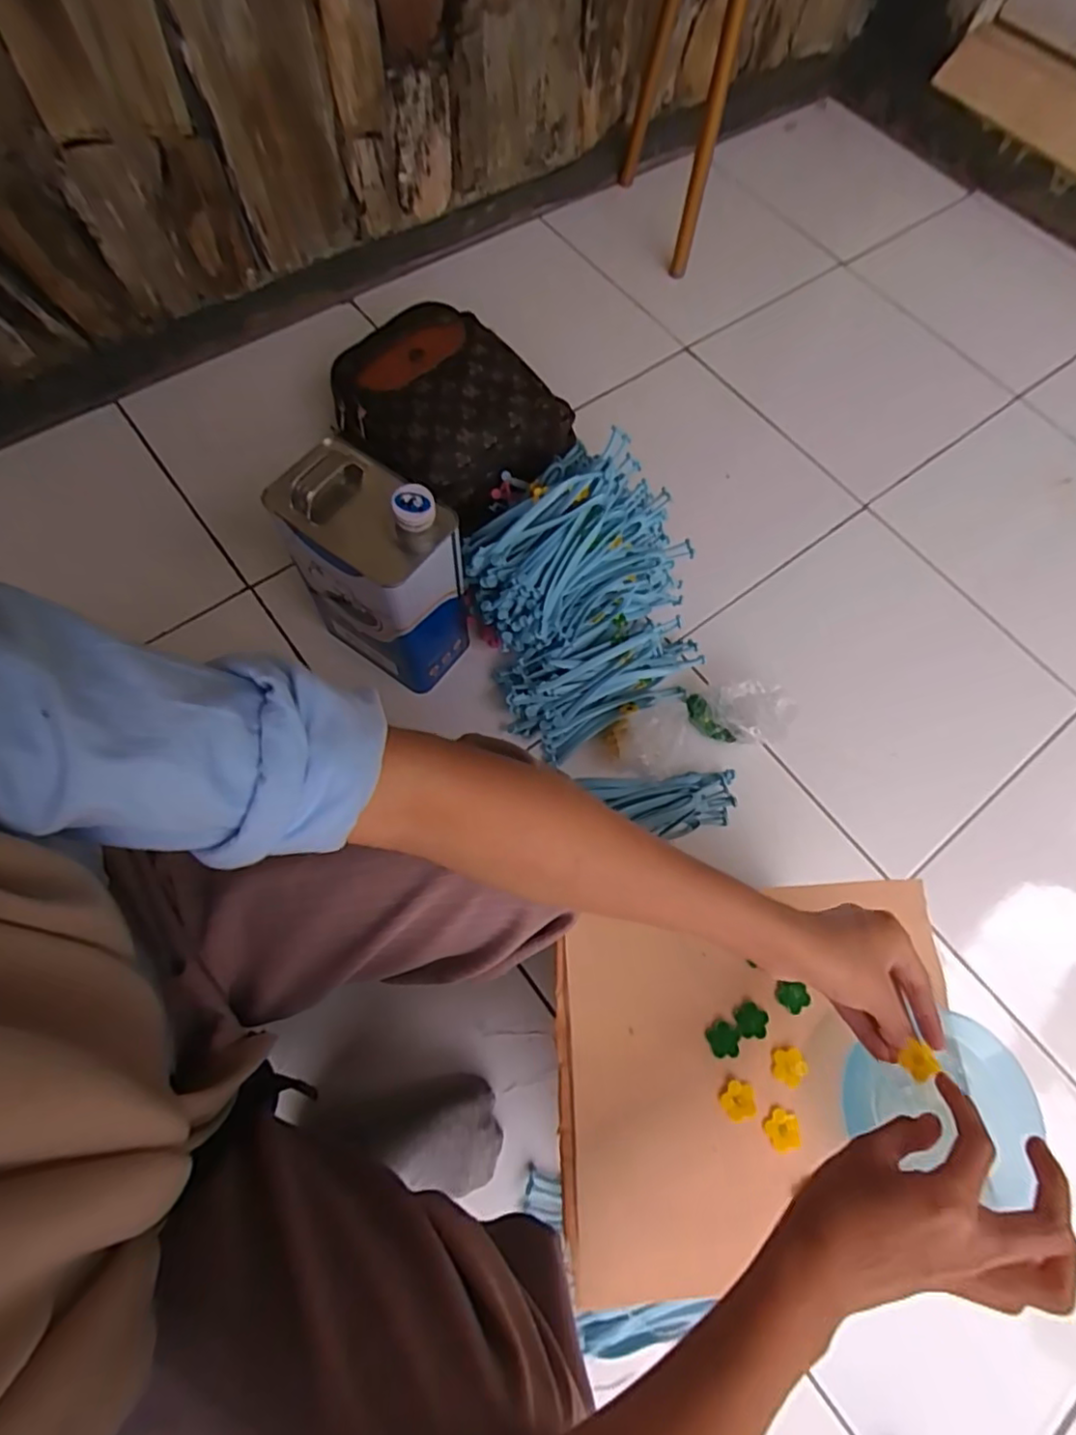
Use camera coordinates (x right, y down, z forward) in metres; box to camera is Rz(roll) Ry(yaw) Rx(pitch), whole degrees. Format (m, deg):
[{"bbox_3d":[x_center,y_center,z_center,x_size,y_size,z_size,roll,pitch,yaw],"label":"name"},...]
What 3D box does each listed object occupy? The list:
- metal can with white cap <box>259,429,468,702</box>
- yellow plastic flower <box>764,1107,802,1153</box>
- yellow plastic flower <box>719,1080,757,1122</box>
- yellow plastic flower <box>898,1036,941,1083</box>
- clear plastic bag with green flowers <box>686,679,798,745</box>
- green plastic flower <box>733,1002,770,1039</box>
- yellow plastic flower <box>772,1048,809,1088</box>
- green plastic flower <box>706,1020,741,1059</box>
[{"bbox_3d":[-0.172,-0.159,0.668,0.164,0.242,0.109,33,70,9],"label":"metal can with white cap"},{"bbox_3d":[0.164,0.276,0.414,0.023,0.004,0.023,1,68,-3],"label":"yellow plastic flower"},{"bbox_3d":[0.137,0.260,0.418,0.024,0.004,0.023,1,68,-3],"label":"yellow plastic flower"},{"bbox_3d":[0.222,0.201,0.362,0.018,0.004,0.019,-47,66,1],"label":"yellow plastic flower"},{"bbox_3d":[0.252,-0.002,0.759,0.120,0.067,0.069,-3,69,-5],"label":"clear plastic bag with green flowers"},{"bbox_3d":[0.152,0.215,0.438,0.024,0.004,0.023,1,68,-3],"label":"green plastic flower"},{"bbox_3d":[0.175,0.242,0.428,0.024,0.004,0.023,1,68,-3],"label":"yellow plastic flower"},{"bbox_3d":[0.130,0.225,0.431,0.024,0.004,0.023,1,68,-3],"label":"green plastic flower"}]

